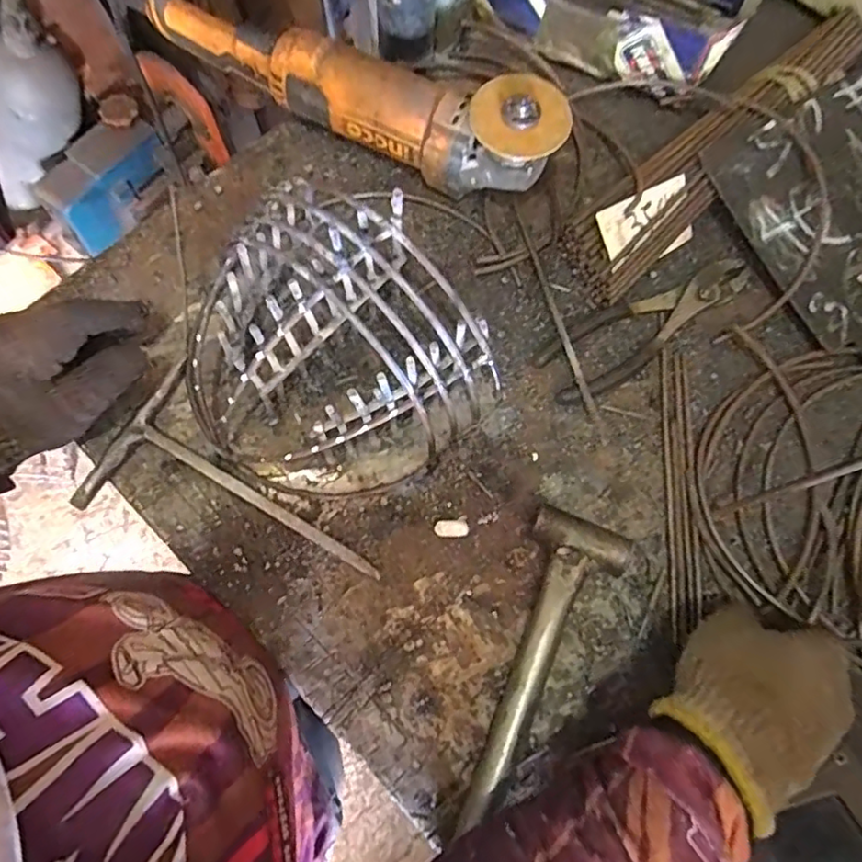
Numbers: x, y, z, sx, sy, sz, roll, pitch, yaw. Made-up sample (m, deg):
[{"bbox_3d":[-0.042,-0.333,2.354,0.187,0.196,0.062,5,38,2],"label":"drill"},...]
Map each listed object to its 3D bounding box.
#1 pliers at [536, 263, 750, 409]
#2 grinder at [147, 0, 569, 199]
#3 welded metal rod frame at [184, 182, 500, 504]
[{"bbox_3d":[0.178,-0.087,0.480,0.193,0.016,0.059,-29,76,-8],"label":"pliers"},{"bbox_3d":[-0.072,-0.292,0.487,0.377,0.082,0.074,28,76,8],"label":"grinder"},{"bbox_3d":[-0.077,-0.058,0.418,0.206,0.117,0.203,-30,76,-8],"label":"welded metal rod frame"}]

